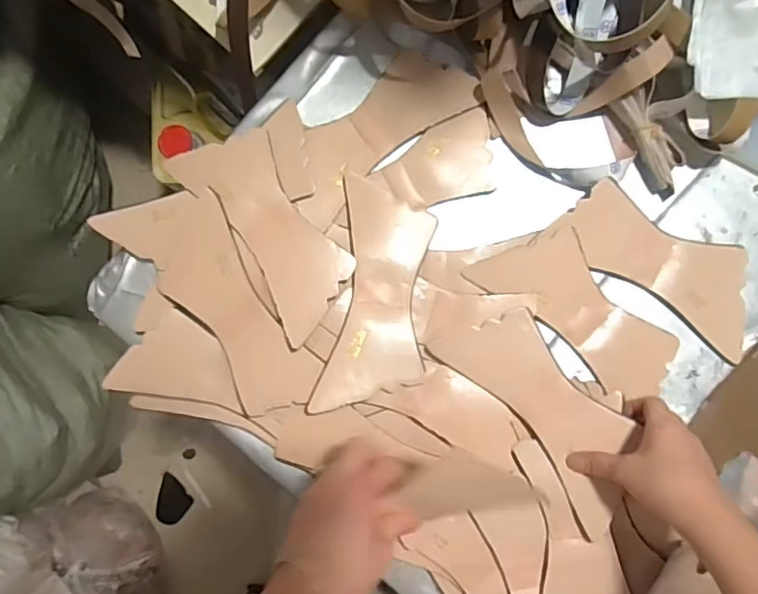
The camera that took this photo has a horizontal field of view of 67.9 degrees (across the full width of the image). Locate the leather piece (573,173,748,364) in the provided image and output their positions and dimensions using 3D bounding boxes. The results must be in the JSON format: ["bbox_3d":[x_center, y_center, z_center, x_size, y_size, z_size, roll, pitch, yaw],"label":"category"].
[{"bbox_3d":[0.282,-0.034,0.541,0.205,0.020,0.088,34,90,2],"label":"leather piece"}]

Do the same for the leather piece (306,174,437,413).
[{"bbox_3d":[0.000,0.001,0.538,0.092,0.017,0.217,8,89,2],"label":"leather piece"}]

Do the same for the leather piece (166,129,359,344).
[{"bbox_3d":[-0.105,-0.067,0.543,0.091,0.009,0.208,-36,89,-5],"label":"leather piece"}]

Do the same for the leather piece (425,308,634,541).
[{"bbox_3d":[0.157,0.104,0.527,0.089,0.008,0.216,-41,80,7],"label":"leather piece"}]

